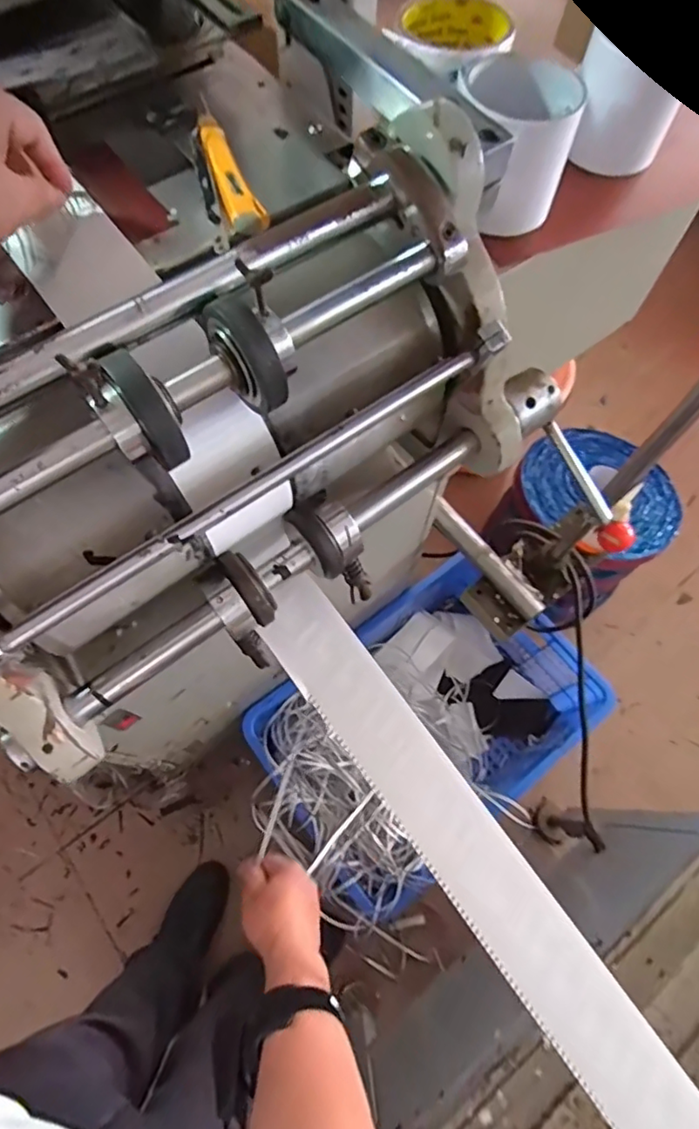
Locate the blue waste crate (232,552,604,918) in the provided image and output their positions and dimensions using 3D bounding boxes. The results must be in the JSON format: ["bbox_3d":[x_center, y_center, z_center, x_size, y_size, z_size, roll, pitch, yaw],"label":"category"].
[{"bbox_3d":[0.149,0.318,1.156,0.631,0.236,0.419,-36,73,-15],"label":"blue waste crate"}]

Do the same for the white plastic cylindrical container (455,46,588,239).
[{"bbox_3d":[0.120,-0.303,0.407,0.081,0.076,0.095,-10,68,-6],"label":"white plastic cylindrical container"}]

